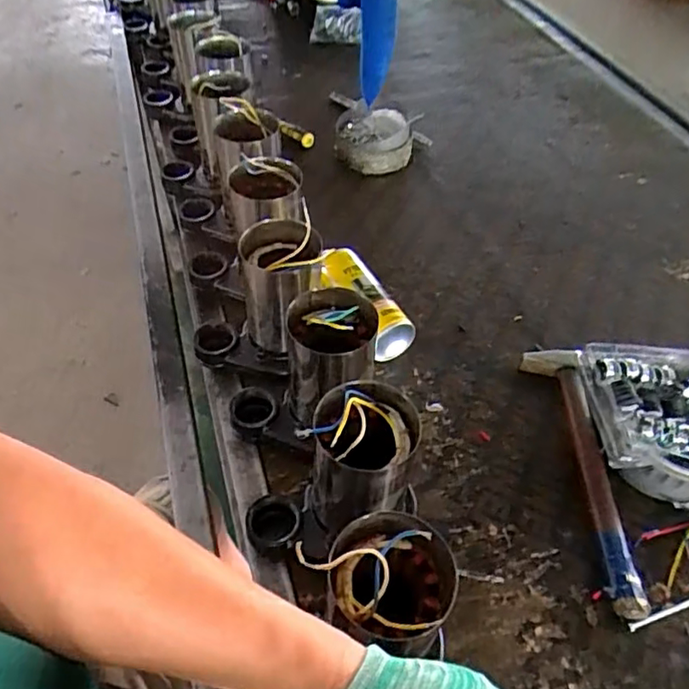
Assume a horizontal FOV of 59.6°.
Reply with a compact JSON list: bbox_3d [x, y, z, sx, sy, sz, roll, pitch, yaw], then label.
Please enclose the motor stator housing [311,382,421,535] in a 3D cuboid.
[{"bbox_3d":[0.018,0.122,0.566,0.091,0.179,0.102,-3,48,-4],"label":"motor stator housing"}]

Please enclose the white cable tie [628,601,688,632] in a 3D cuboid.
[{"bbox_3d":[0.339,0.248,0.583,0.149,0.006,0.008,-15,50,-14],"label":"white cable tie"}]

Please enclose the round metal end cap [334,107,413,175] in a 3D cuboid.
[{"bbox_3d":[0.052,-0.366,1.074,0.133,0.062,0.145,3,48,1],"label":"round metal end cap"}]

